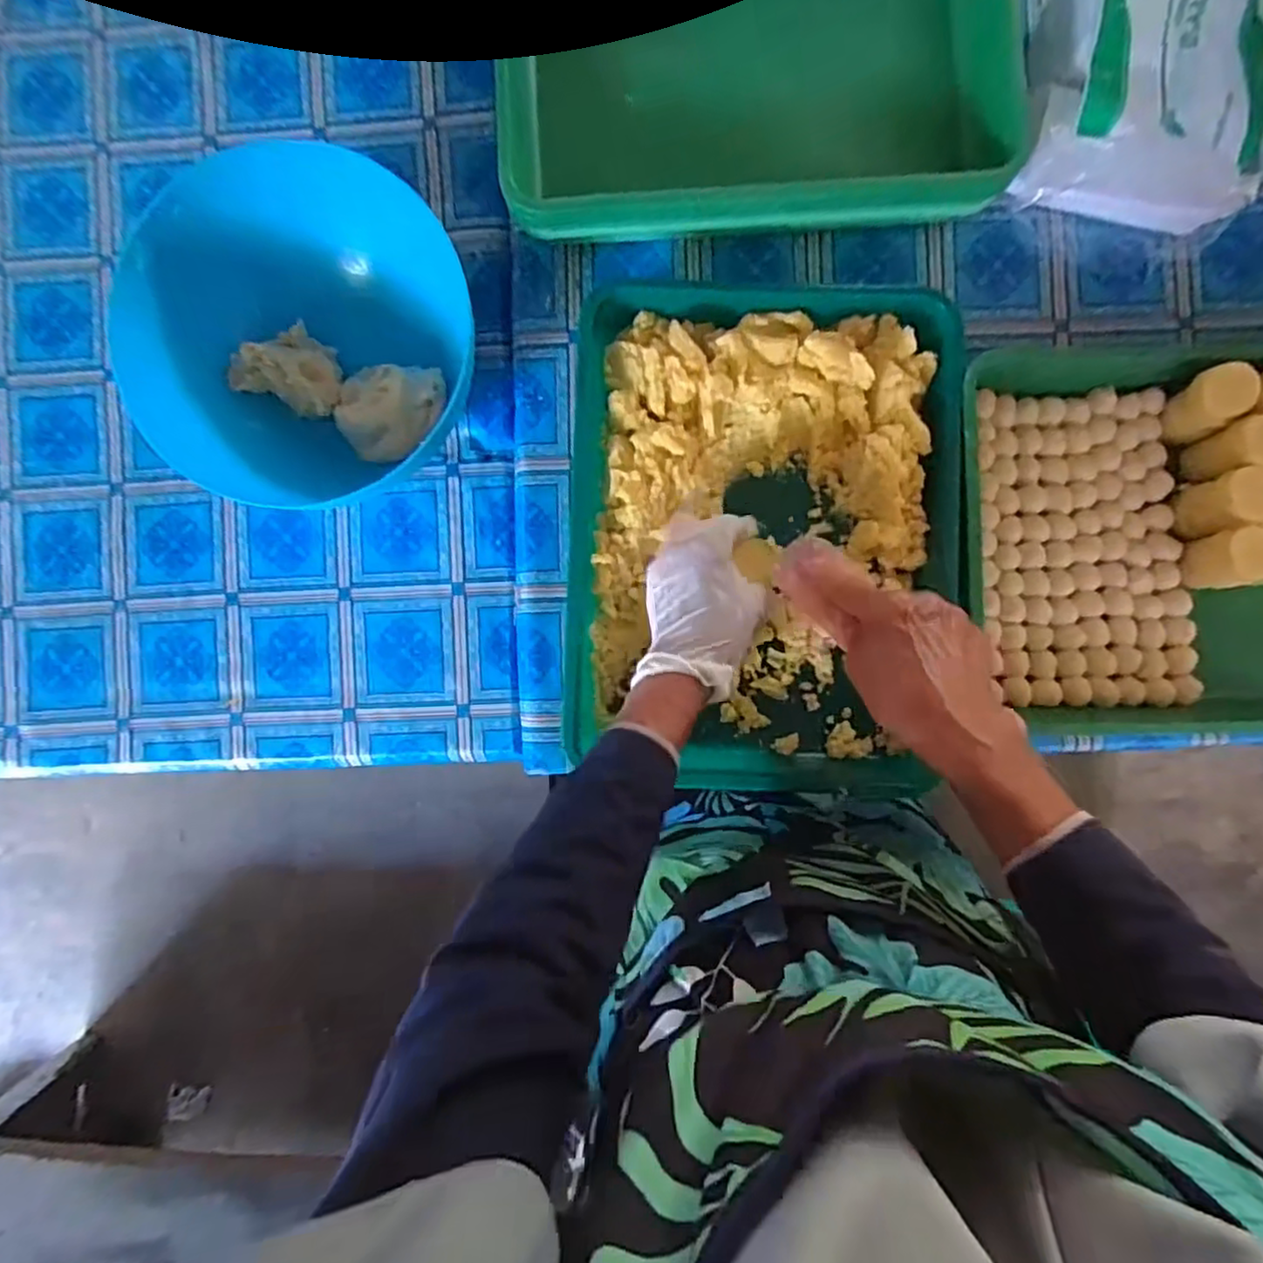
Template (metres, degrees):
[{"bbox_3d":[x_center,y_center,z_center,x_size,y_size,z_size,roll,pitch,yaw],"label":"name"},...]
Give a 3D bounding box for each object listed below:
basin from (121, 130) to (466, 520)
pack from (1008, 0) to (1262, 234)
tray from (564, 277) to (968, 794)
[{"bbox_3d":[-0.240,-0.211,0.495,0.233,0.100,0.236,0,89,1],"label":"basin"},{"bbox_3d":[0.371,-0.378,0.476,0.150,0.072,0.170,11,89,1],"label":"pack"},{"bbox_3d":[0.094,-0.067,0.483,0.268,0.051,0.362,4,89,1],"label":"tray"}]

